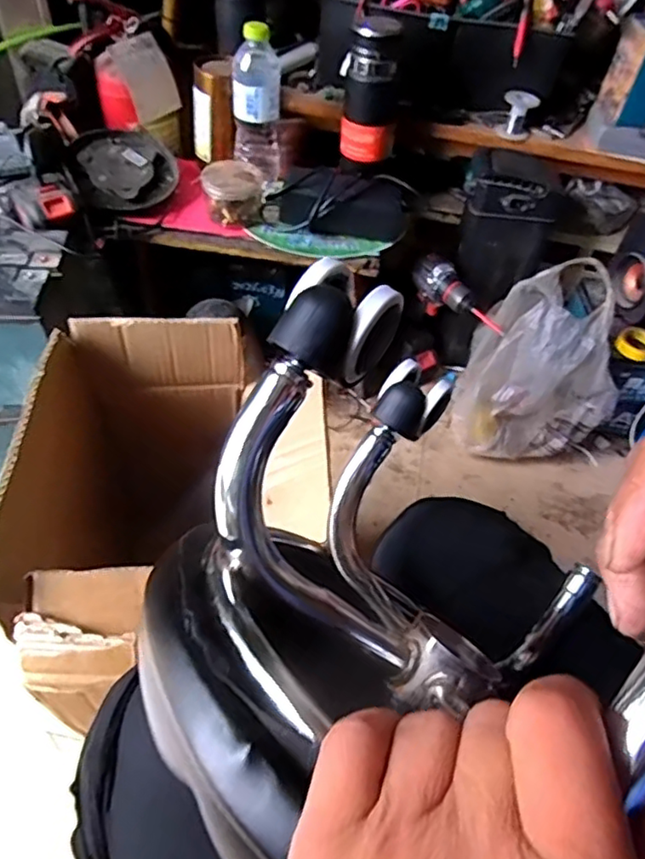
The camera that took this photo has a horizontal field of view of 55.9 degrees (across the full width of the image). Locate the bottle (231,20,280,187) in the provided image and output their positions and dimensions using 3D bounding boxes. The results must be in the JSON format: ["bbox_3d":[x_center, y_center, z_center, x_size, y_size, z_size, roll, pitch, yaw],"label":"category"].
[{"bbox_3d":[-0.092,-0.450,0.858,0.067,0.198,0.055,0,52,-5],"label":"bottle"}]

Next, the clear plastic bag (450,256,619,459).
[{"bbox_3d":[0.328,-0.089,0.909,0.229,0.273,0.150,26,55,15],"label":"clear plastic bag"}]

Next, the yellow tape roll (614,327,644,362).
[{"bbox_3d":[0.475,-0.132,0.918,0.059,0.019,0.059,2,52,-3],"label":"yellow tape roll"}]

